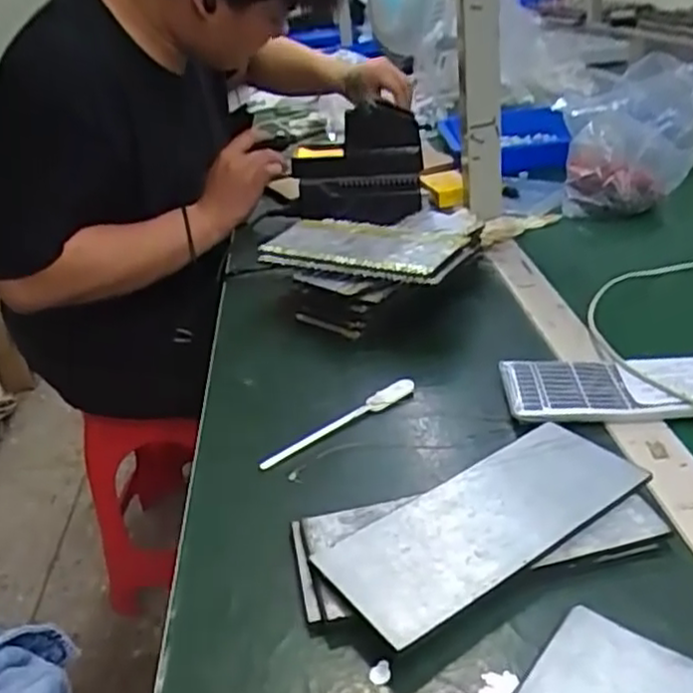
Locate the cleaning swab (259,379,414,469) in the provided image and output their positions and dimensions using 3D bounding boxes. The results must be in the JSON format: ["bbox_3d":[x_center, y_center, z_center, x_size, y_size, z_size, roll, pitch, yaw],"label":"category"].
[{"bbox_3d":[-0.002,0.057,0.557,0.146,0.010,0.011,-26,33,-31],"label":"cleaning swab"}]

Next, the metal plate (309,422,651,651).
[{"bbox_3d":[0.083,0.102,0.429,0.199,0.006,0.082,-22,31,-26],"label":"metal plate"}]

